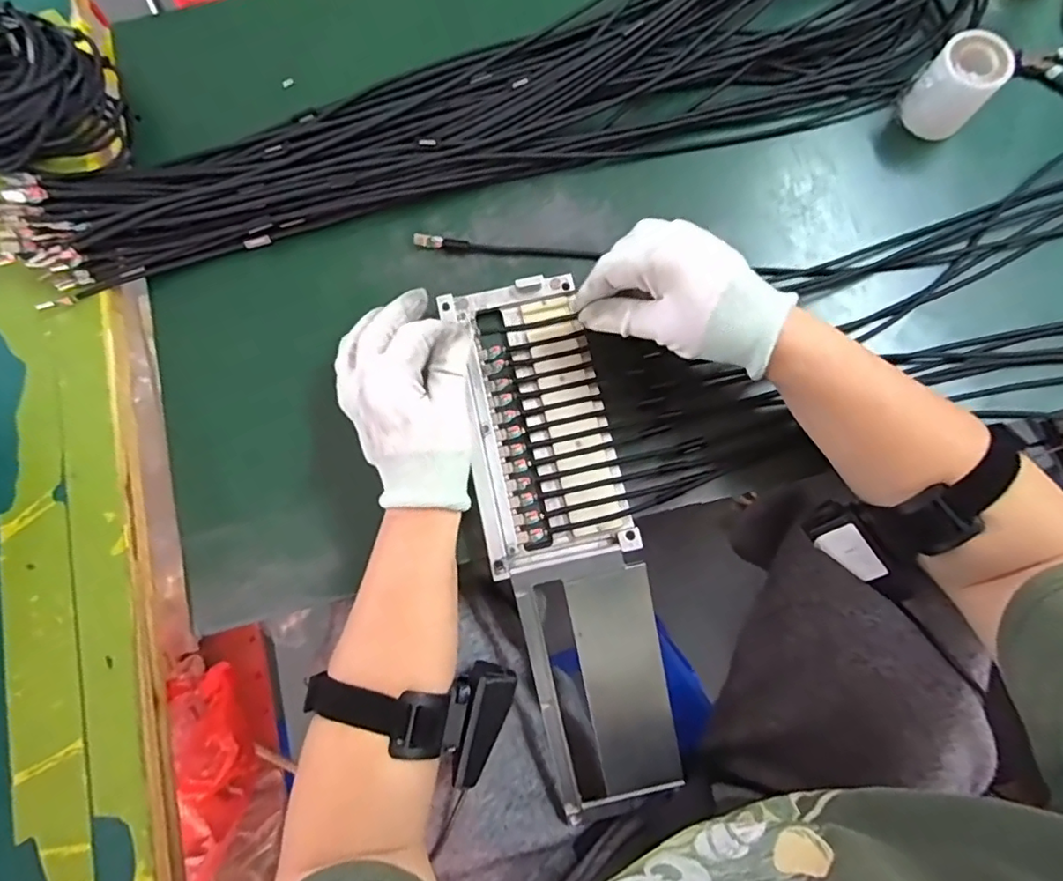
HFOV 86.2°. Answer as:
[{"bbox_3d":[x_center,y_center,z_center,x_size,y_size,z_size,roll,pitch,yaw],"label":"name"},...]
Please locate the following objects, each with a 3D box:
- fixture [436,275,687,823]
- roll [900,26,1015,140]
[{"bbox_3d":[0.024,0.072,0.396,0.094,0.047,0.375,-14,87,-3],"label":"fixture"},{"bbox_3d":[0.313,-0.262,0.422,0.048,0.057,0.048,0,78,0],"label":"roll"}]

